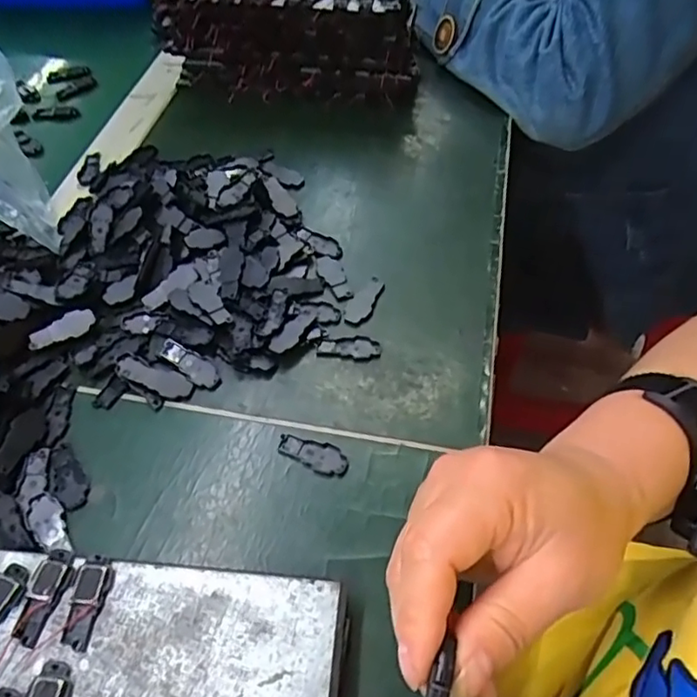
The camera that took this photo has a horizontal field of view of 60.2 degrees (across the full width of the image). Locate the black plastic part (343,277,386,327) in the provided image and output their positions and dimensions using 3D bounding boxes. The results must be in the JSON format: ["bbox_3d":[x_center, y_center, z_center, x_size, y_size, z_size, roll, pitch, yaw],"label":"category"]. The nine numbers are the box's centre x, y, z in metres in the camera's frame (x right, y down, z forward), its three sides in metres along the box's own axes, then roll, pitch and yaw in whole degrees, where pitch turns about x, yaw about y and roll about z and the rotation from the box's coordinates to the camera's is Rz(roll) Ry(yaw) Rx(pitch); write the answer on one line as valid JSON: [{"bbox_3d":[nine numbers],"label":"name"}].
[{"bbox_3d":[0.011,-0.030,0.381,0.015,0.004,0.039,31,59,22],"label":"black plastic part"}]

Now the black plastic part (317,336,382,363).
[{"bbox_3d":[0.000,-0.001,0.361,0.037,0.004,0.017,3,53,4],"label":"black plastic part"}]

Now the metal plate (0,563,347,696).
[{"bbox_3d":[-0.102,0.133,0.253,0.194,0.022,0.079,3,52,6],"label":"metal plate"}]

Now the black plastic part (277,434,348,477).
[{"bbox_3d":[-0.019,0.056,0.320,0.038,0.004,0.017,14,54,12],"label":"black plastic part"}]

